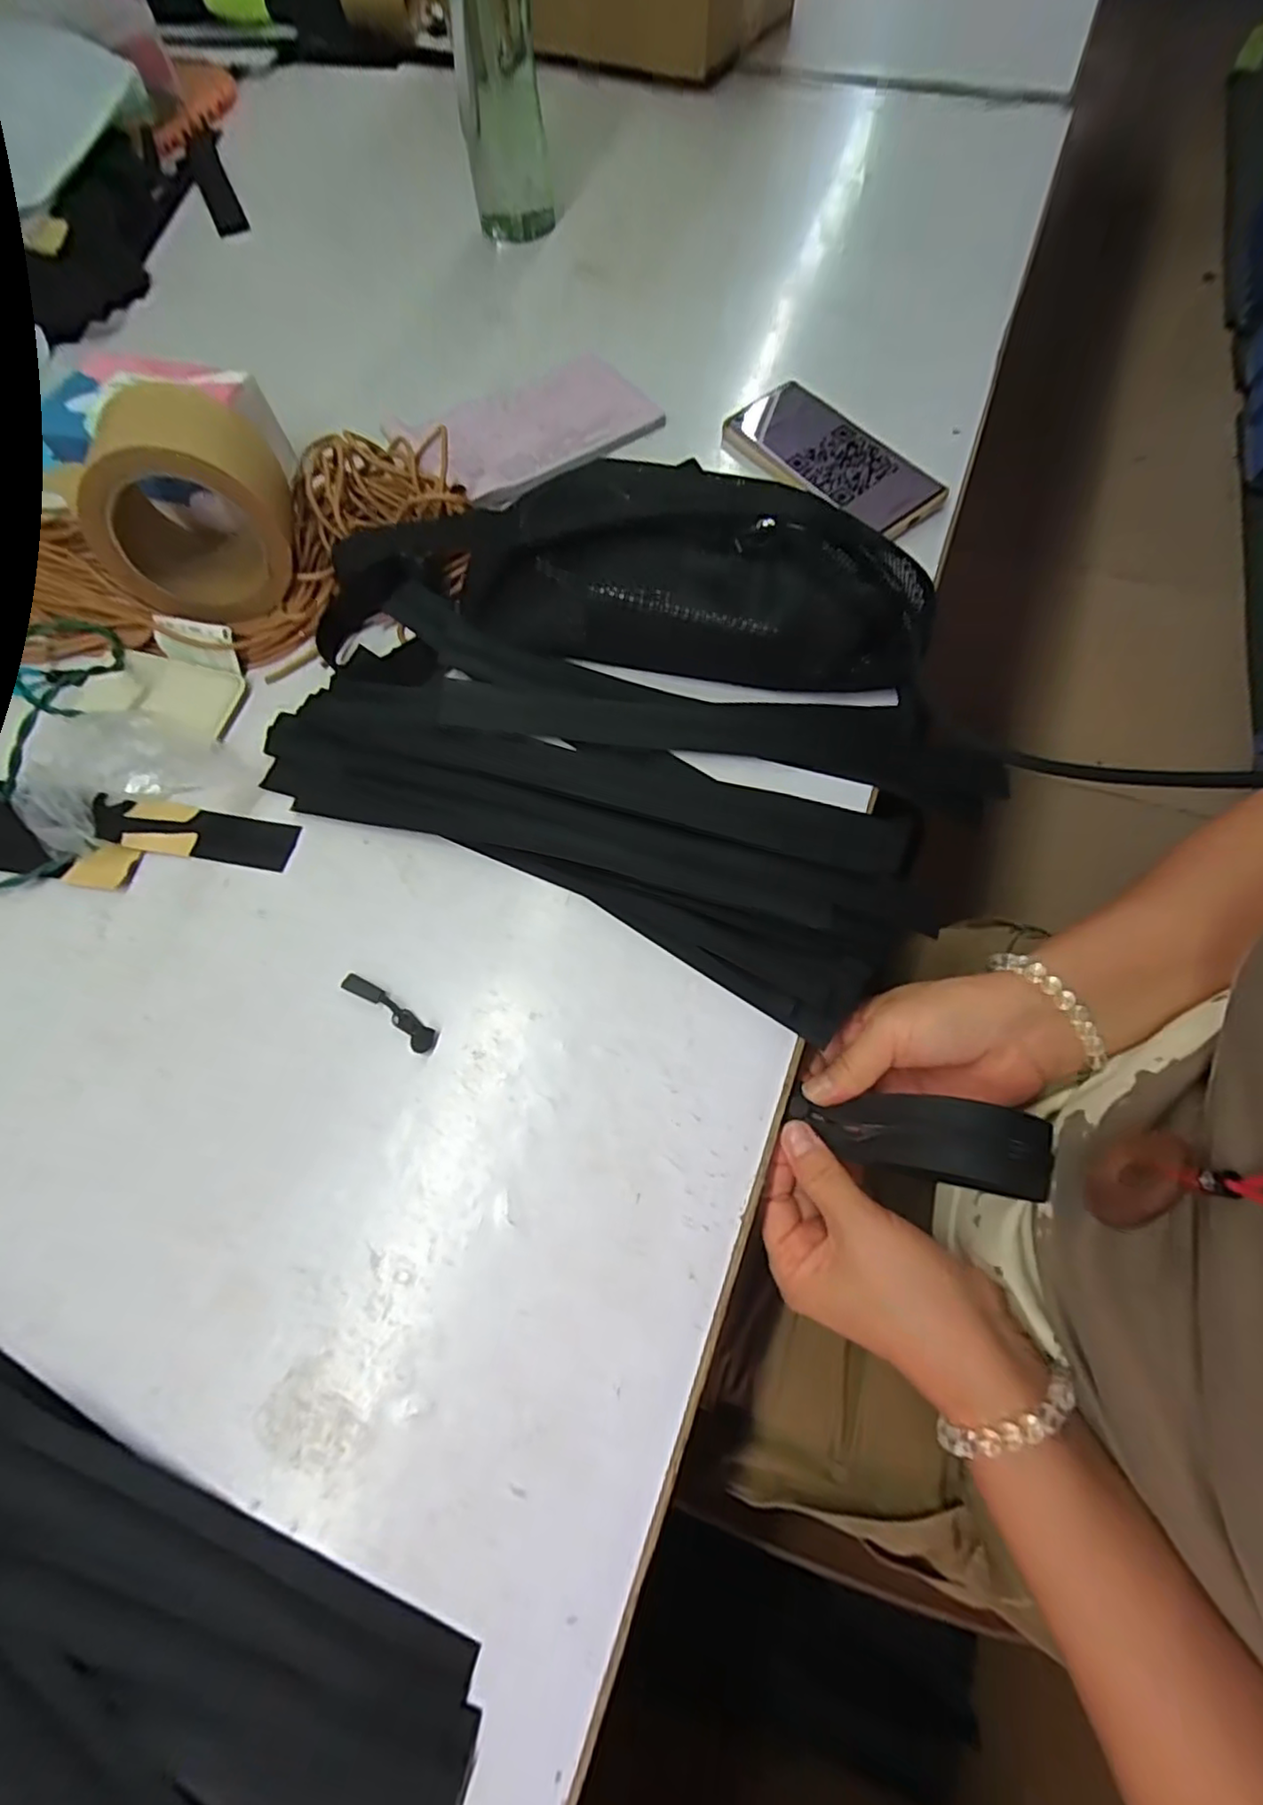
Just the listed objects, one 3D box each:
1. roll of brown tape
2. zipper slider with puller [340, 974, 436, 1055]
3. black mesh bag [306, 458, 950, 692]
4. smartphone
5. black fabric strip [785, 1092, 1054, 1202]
[{"bbox_3d":[-0.273,-0.243,0.395,0.103,0.104,0.085,-15,70,-4],"label":"roll of brown tape"},{"bbox_3d":[-0.129,0.057,0.334,0.061,0.008,0.013,34,74,13],"label":"zipper slider with puller"},{"bbox_3d":[-0.007,-0.211,0.388,0.386,0.083,0.102,7,70,4],"label":"black mesh bag"},{"bbox_3d":[0.146,-0.332,0.469,0.074,0.015,0.170,-38,73,-12],"label":"smartphone"},{"bbox_3d":[0.127,0.107,0.289,0.106,0.027,0.032,-9,61,46],"label":"black fabric strip"}]

